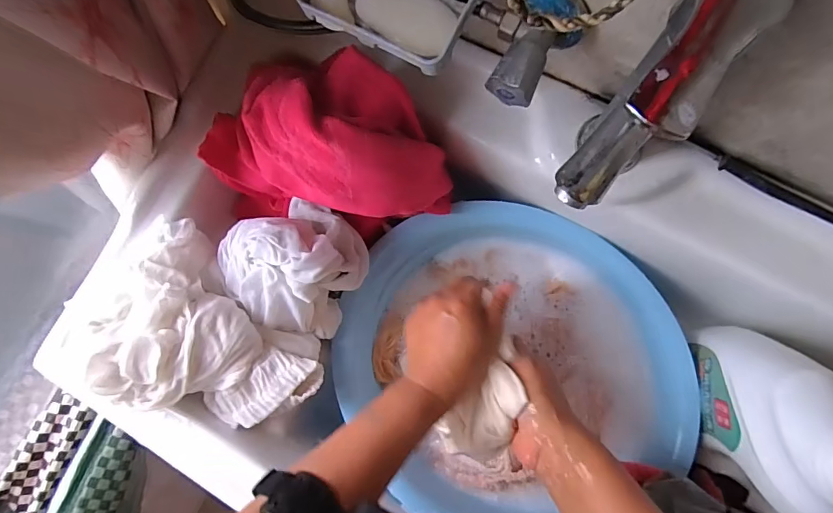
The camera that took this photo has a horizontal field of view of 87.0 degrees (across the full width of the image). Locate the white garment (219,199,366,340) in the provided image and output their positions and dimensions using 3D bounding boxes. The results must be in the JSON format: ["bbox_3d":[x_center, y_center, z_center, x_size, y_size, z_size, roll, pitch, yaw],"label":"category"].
[{"bbox_3d":[-0.126,0.007,0.447,0.127,0.085,0.128,-1,84,6],"label":"white garment"}]

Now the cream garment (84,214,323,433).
[{"bbox_3d":[-0.222,0.081,0.423,0.236,0.082,0.145,43,90,9],"label":"cream garment"}]

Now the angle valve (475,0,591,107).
[{"bbox_3d":[0.075,-0.162,0.324,0.069,0.040,0.078,38,89,9],"label":"angle valve"}]

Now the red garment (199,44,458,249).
[{"bbox_3d":[-0.097,-0.103,0.431,0.235,0.155,0.155,-13,82,5],"label":"red garment"}]

